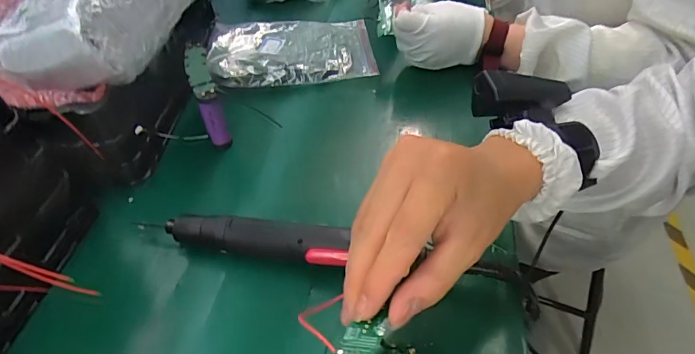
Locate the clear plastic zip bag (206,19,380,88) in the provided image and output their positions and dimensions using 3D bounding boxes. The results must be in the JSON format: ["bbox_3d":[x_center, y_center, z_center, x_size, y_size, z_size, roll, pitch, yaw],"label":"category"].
[{"bbox_3d":[-0.078,-0.180,0.617,0.221,0.034,0.151,-10,45,-4],"label":"clear plastic zip bag"}]

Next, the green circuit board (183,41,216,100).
[{"bbox_3d":[-0.168,-0.122,0.490,0.026,0.006,0.120,-18,46,-11],"label":"green circuit board"}]

